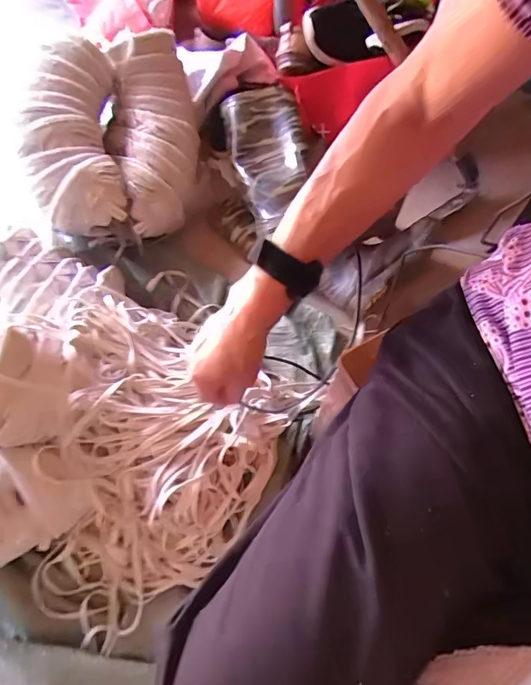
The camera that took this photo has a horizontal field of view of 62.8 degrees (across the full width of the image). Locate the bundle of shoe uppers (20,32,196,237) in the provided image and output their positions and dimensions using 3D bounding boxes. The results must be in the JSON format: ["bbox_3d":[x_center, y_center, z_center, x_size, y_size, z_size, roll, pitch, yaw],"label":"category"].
[{"bbox_3d":[-0.255,-0.346,0.750,0.279,0.148,0.311,-9,99,-44],"label":"bundle of shoe uppers"}]

